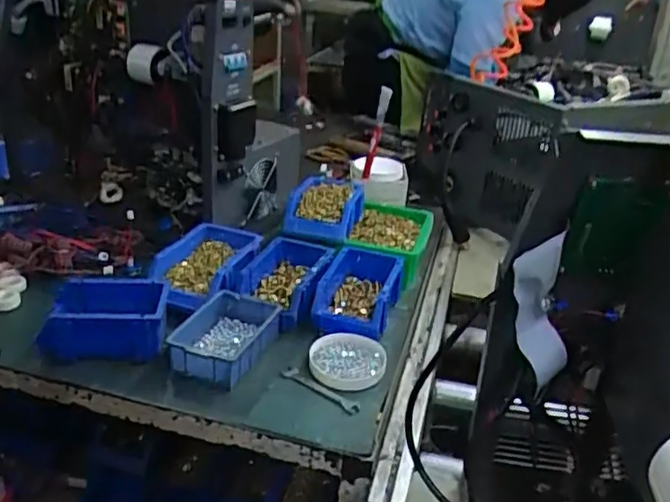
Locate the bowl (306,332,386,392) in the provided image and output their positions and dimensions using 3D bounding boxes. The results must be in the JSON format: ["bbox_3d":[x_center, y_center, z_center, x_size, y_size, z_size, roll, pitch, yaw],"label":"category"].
[{"bbox_3d":[0.017,0.150,0.882,0.103,0.022,0.105,3,27,-2],"label":"bowl"}]

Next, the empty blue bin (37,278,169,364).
[{"bbox_3d":[-0.306,0.098,0.883,0.157,0.082,0.123,1,27,-6],"label":"empty blue bin"}]

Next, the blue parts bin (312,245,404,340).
[{"bbox_3d":[0.039,0.062,0.989,0.108,0.062,0.178,11,28,13],"label":"blue parts bin"}]

